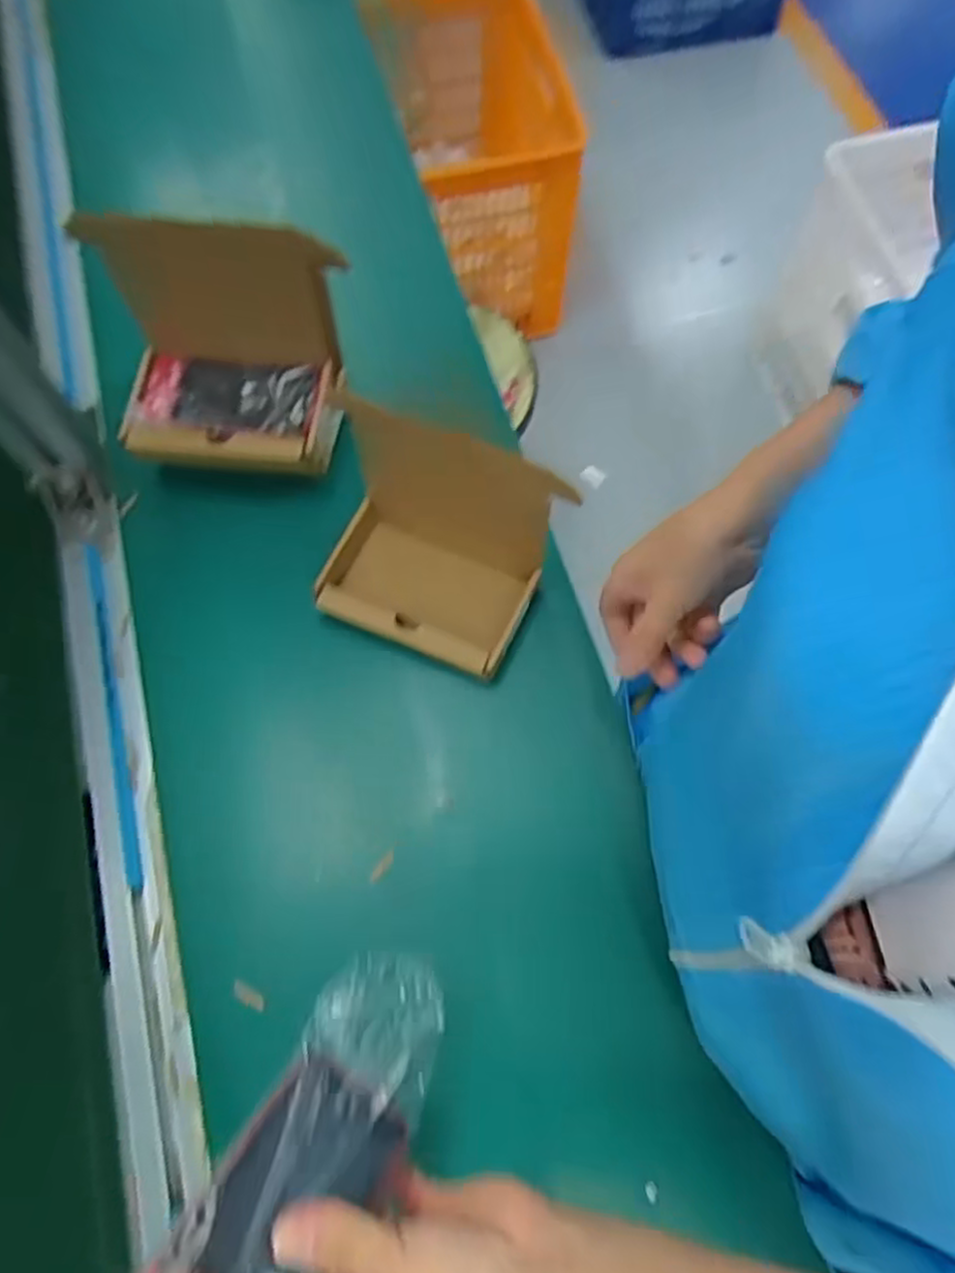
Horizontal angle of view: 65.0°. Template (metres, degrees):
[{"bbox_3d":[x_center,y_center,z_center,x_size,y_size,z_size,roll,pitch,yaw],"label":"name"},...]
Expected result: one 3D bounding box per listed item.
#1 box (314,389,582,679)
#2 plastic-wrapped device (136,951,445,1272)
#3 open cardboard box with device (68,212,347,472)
[{"bbox_3d":[-0.031,-0.057,0.455,0.135,0.115,0.097,18,70,7],"label":"box"},{"bbox_3d":[-0.066,0.222,0.326,0.088,0.025,0.184,23,34,9],"label":"plastic-wrapped device"},{"bbox_3d":[-0.168,-0.182,0.496,0.154,0.110,0.112,-4,69,-1],"label":"open cardboard box with device"}]

